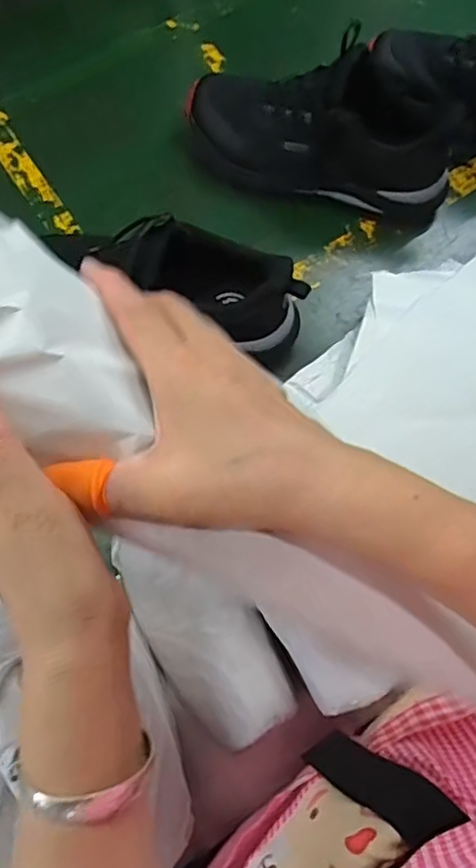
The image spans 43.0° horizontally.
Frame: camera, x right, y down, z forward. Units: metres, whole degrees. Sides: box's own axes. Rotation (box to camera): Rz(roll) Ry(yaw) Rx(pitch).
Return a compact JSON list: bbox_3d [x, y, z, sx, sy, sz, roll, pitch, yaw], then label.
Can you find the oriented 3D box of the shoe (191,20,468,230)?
[{"bbox_3d":[0.096,-0.352,0.709,0.325,0.144,0.112,20,72,5],"label":"shoe"}]

